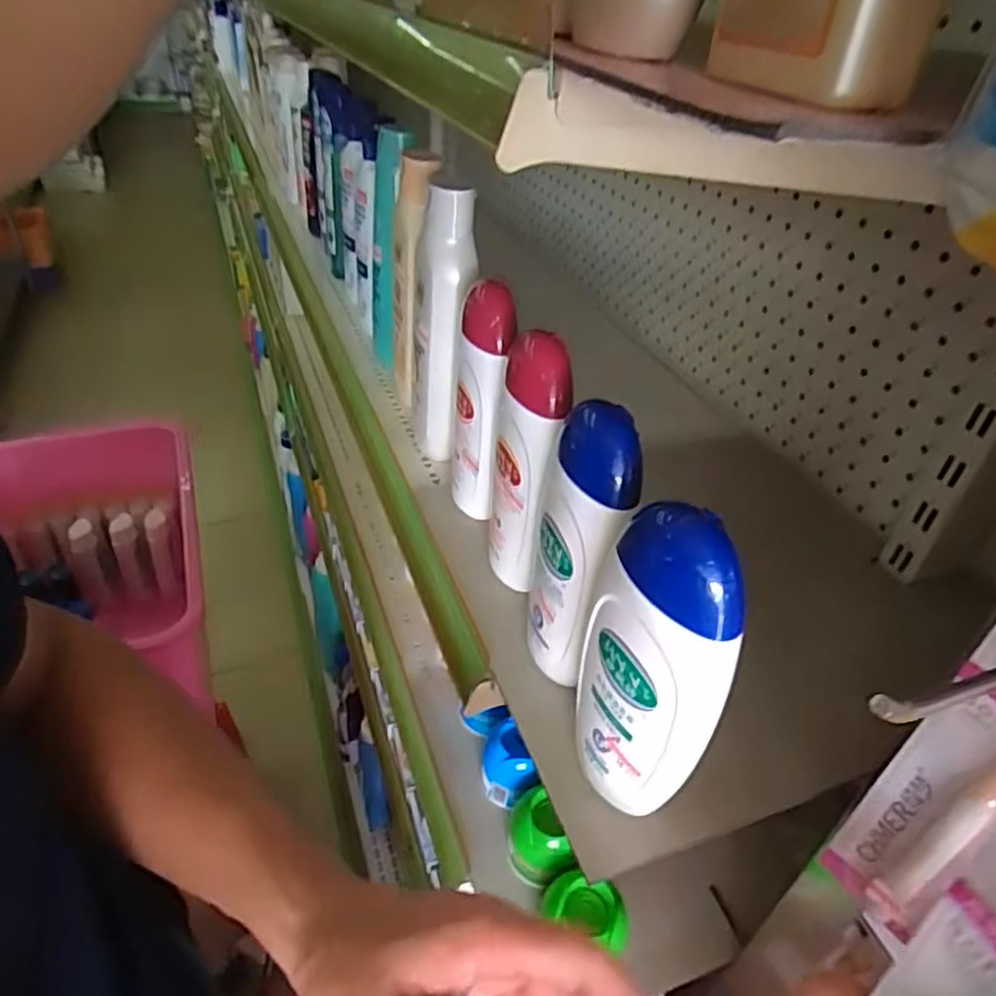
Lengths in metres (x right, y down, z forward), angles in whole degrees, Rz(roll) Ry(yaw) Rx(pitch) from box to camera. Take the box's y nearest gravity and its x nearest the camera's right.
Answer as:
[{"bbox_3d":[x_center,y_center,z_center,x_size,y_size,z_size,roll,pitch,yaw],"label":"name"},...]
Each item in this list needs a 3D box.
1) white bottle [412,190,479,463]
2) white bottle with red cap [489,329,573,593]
[{"bbox_3d":[-0.043,-0.128,0.542,0.045,0.218,0.044,0,38,-6],"label":"white bottle"},{"bbox_3d":[0.017,-0.009,0.420,0.038,0.168,0.058,6,37,2],"label":"white bottle with red cap"}]

